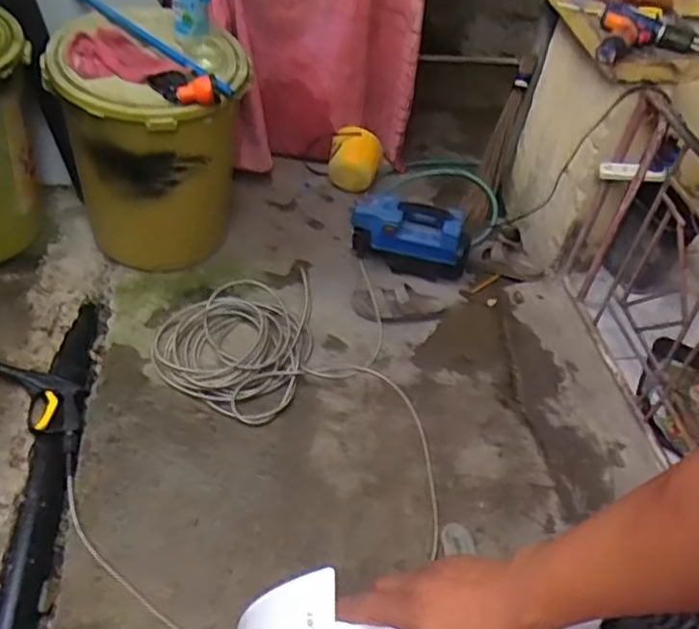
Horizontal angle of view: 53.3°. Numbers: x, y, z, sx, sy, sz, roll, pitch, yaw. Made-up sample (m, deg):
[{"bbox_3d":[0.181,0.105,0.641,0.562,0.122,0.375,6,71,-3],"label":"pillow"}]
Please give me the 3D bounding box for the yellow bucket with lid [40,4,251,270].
[{"bbox_3d":[-0.480,-0.426,1.788,0.430,0.576,0.453,-4,48,-11],"label":"yellow bucket with lid"}]

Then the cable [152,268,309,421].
[{"bbox_3d":[-0.268,0.036,1.767,0.369,0.048,0.483,18,48,9],"label":"cable"}]

